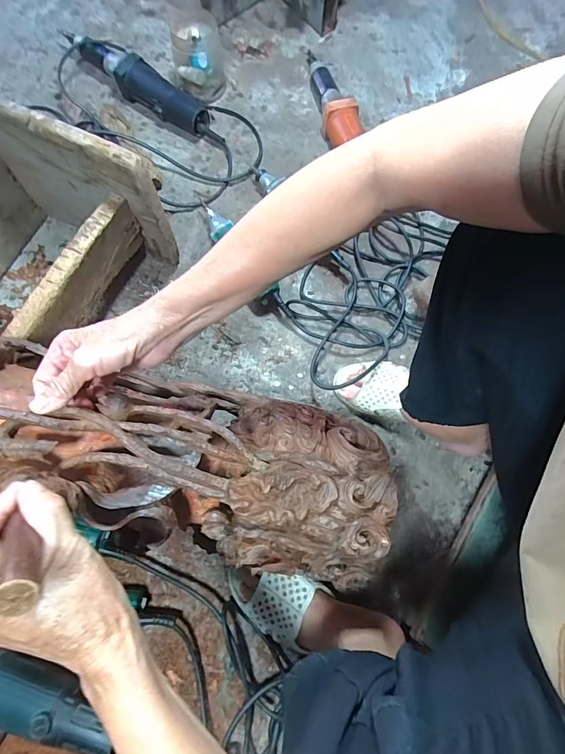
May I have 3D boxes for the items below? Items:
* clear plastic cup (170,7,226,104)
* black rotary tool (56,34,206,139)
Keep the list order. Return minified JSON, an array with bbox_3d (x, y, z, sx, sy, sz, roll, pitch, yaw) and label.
[{"bbox_3d":[-0.165,-0.624,0.787,0.094,0.117,0.099,0,72,-1],"label":"clear plastic cup"},{"bbox_3d":[-0.304,-0.606,0.814,0.383,0.060,0.066,39,75,11],"label":"black rotary tool"}]

